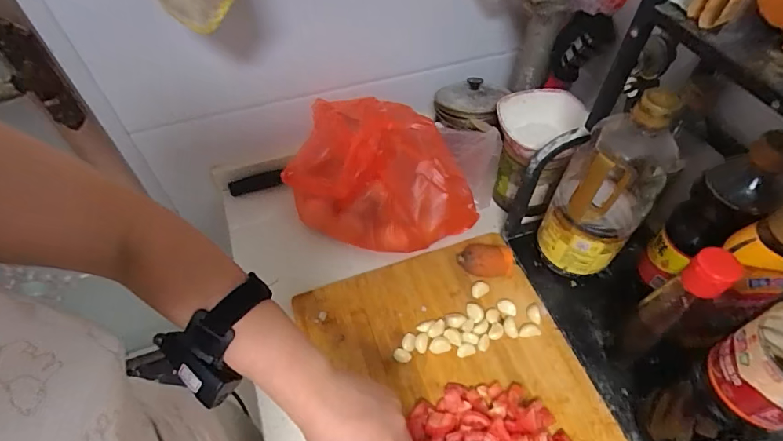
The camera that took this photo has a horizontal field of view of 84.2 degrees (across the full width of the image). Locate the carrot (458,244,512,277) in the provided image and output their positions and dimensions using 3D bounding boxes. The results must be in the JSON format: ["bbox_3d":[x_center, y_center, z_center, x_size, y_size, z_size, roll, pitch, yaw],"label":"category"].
[{"bbox_3d":[0.129,0.052,0.595,0.071,0.031,0.047,7,53,6],"label":"carrot"}]

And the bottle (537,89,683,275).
[{"bbox_3d":[0.242,-0.026,0.499,0.094,0.264,0.073,26,57,19],"label":"bottle"}]

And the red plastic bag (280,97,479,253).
[{"bbox_3d":[-0.006,-0.065,0.634,0.250,0.122,0.167,13,54,10],"label":"red plastic bag"}]

